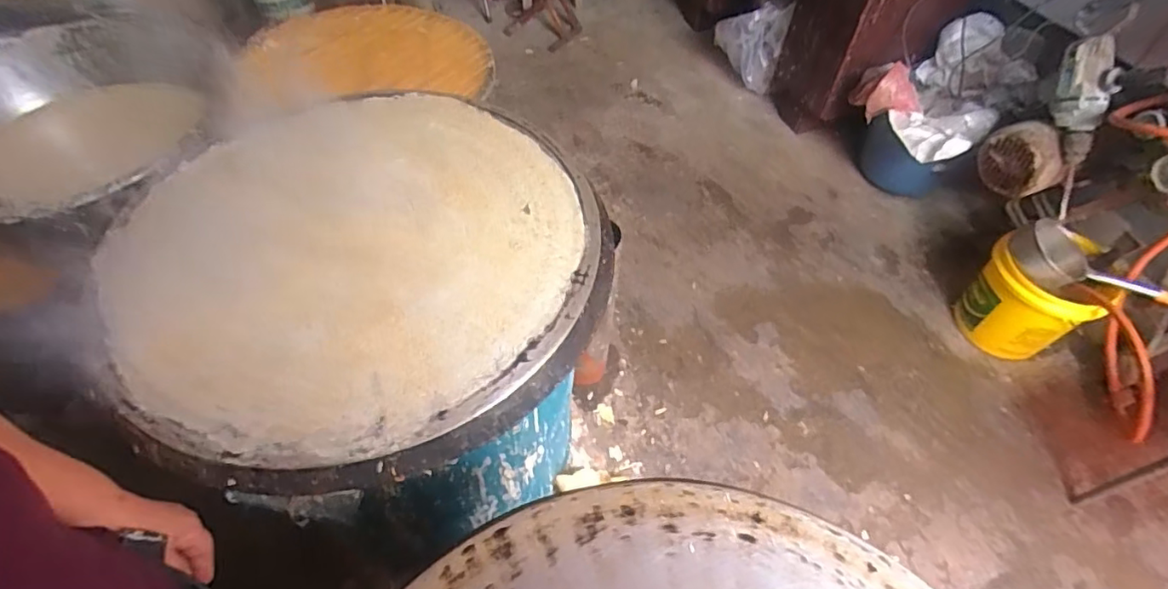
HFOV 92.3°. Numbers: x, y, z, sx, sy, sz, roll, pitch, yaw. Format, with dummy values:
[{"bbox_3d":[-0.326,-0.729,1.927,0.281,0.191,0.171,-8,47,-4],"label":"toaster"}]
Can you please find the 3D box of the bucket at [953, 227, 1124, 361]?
[{"bbox_3d":[1.145,0.013,1.463,0.238,0.278,0.238,1,53,-1],"label":"bucket"}]

